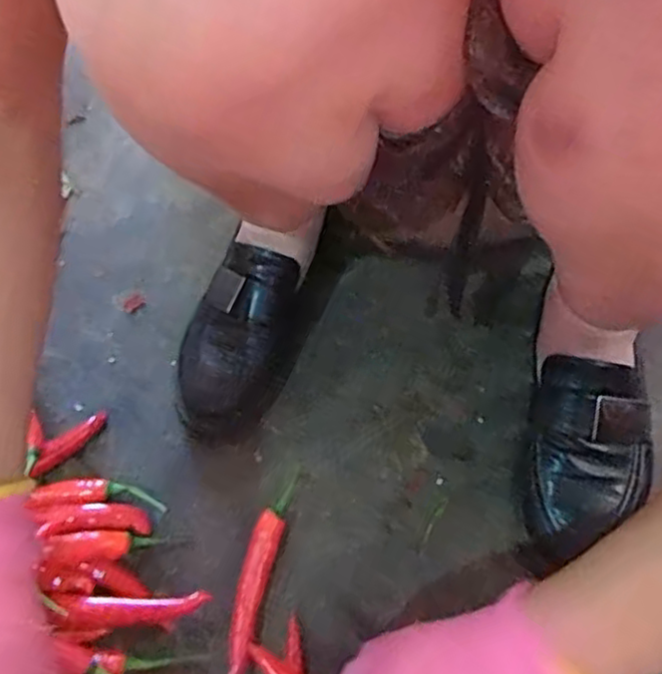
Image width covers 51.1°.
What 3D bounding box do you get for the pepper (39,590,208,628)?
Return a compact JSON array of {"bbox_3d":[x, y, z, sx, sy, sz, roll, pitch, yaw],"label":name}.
[{"bbox_3d":[-0.136,0.184,0.468,0.101,0.024,0.022,-3,59,2],"label":"pepper"}]

